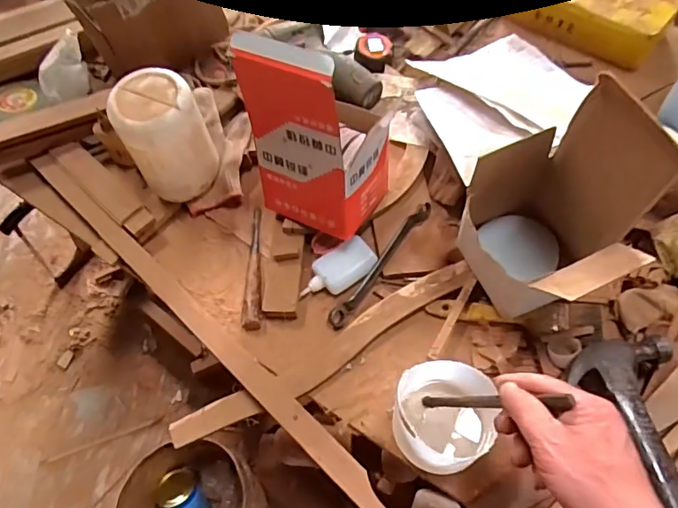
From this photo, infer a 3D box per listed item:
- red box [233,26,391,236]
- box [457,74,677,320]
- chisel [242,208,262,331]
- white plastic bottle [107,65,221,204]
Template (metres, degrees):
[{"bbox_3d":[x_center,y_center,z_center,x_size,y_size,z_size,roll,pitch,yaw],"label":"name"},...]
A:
[{"bbox_3d":[-0.023,-0.136,0.561,0.136,0.230,0.120,24,65,17],"label":"red box"},{"bbox_3d":[0.205,-0.027,0.502,0.121,0.226,0.158,-25,61,-9],"label":"box"},{"bbox_3d":[-0.107,0.013,0.640,0.022,0.014,0.172,-5,60,2],"label":"chisel"},{"bbox_3d":[-0.210,-0.142,0.636,0.097,0.151,0.085,-20,61,-6],"label":"white plastic bottle"}]

